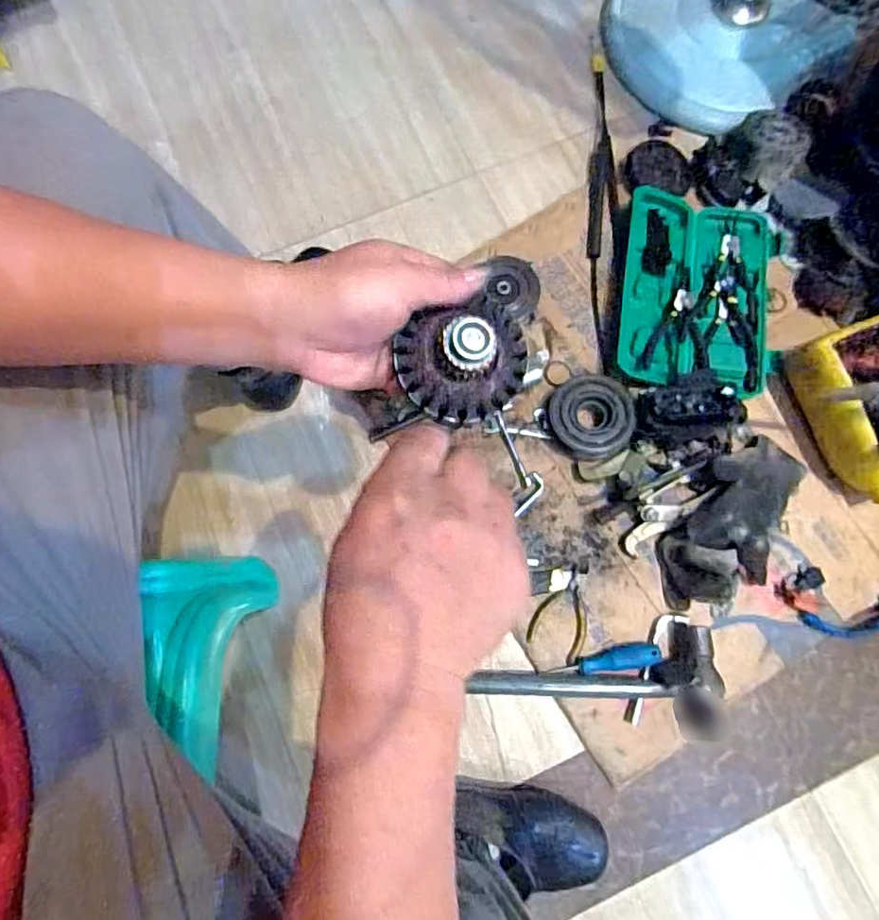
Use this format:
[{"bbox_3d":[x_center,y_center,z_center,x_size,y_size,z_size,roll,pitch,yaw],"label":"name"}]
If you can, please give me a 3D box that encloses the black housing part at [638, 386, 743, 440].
[{"bbox_3d":[0.320,-0.058,0.756,0.131,0.064,0.059,-5,77,-1],"label":"black housing part"}]

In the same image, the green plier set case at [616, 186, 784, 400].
[{"bbox_3d":[0.371,-0.240,0.845,0.224,0.031,0.306,11,75,3],"label":"green plier set case"}]

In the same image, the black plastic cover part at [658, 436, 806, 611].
[{"bbox_3d":[0.373,0.080,0.742,0.125,0.055,0.245,32,77,8],"label":"black plastic cover part"}]

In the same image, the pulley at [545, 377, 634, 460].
[{"bbox_3d":[0.199,-0.056,0.782,0.111,0.046,0.106,26,77,7],"label":"pulley"}]

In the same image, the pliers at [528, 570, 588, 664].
[{"bbox_3d":[0.159,0.193,0.740,0.066,0.009,0.104,28,77,7],"label":"pliers"}]

